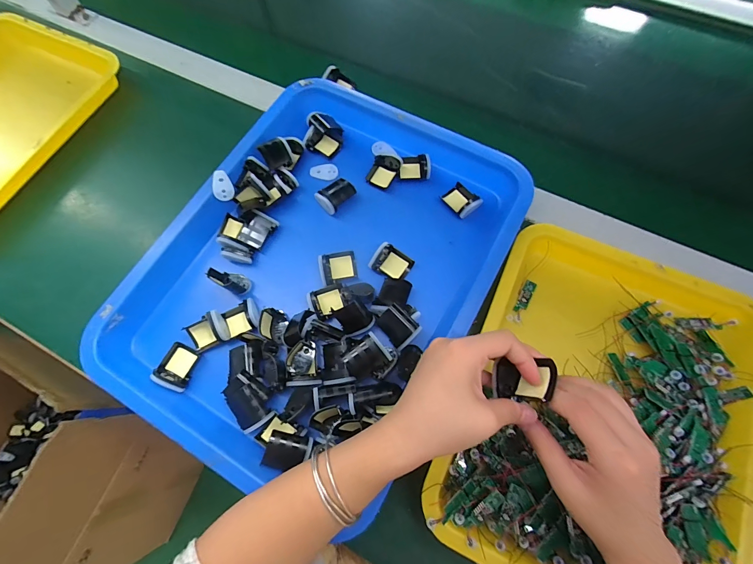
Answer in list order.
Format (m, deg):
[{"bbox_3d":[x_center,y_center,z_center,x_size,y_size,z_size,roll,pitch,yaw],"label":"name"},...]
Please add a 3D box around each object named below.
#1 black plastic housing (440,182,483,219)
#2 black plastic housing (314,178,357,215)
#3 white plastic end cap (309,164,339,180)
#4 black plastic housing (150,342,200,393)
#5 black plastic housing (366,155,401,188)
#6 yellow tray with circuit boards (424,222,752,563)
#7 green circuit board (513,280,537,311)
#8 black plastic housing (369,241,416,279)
[{"bbox_3d":[0.103,-0.100,0.399,0.035,0.020,0.043,-41,75,-11],"label":"black plastic housing"},{"bbox_3d":[-0.050,-0.109,0.406,0.034,0.019,0.043,39,76,13],"label":"black plastic housing"},{"bbox_3d":[-0.068,-0.144,0.427,0.035,0.004,0.022,9,72,4],"label":"white plastic end cap"},{"bbox_3d":[-0.213,0.089,0.348,0.036,0.019,0.044,20,73,7],"label":"black plastic housing"},{"bbox_3d":[0.009,-0.141,0.418,0.033,0.015,0.038,22,73,8],"label":"black plastic housing"},{"bbox_3d":[0.218,0.125,0.329,0.261,0.055,0.333,24,74,9],"label":"yellow tray with circuit boards"},{"bbox_3d":[0.169,0.016,0.371,0.013,0.005,0.041,29,74,10],"label":"green circuit board"},{"bbox_3d":[0.017,-0.022,0.378,0.043,0.016,0.036,32,75,11],"label":"black plastic housing"}]

